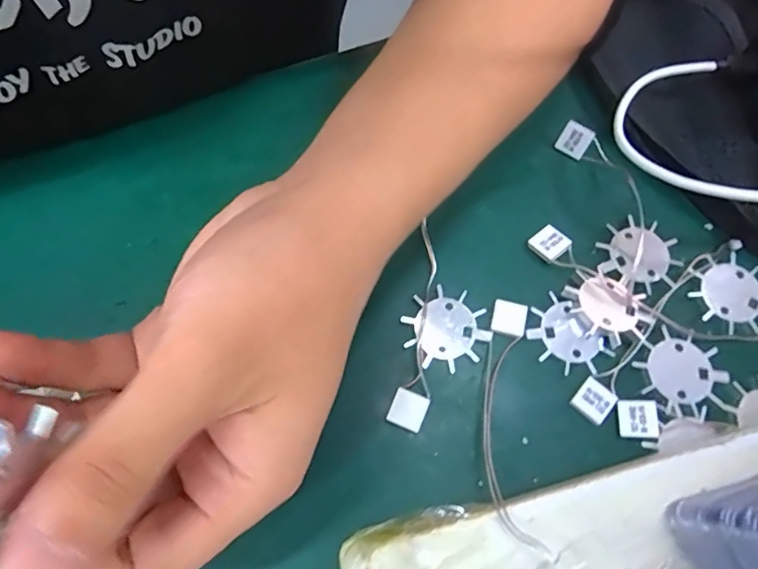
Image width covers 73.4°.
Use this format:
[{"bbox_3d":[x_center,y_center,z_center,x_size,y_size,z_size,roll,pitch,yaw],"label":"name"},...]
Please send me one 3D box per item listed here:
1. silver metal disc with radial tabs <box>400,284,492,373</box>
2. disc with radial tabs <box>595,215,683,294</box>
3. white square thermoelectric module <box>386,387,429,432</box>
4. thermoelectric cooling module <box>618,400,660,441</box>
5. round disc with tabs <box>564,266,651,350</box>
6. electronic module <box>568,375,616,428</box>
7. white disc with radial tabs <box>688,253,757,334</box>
[{"bbox_3d":[0.032,0.021,0.240,0.039,0.004,0.037,0,71,-1],"label":"silver metal disc with radial tabs"},{"bbox_3d":[0.130,-0.016,0.251,0.038,0.004,0.037,0,71,-1],"label":"disc with radial tabs"},{"bbox_3d":[0.013,0.056,0.227,0.016,0.007,0.015,23,72,7],"label":"white square thermoelectric module"},{"bbox_3d":[0.114,0.059,0.224,0.015,0.006,0.017,4,71,1],"label":"thermoelectric cooling module"},{"bbox_3d":[0.108,0.010,0.240,0.034,0.009,0.038,-15,71,-6],"label":"round disc with tabs"},{"bbox_3d":[0.097,0.052,0.228,0.016,0.004,0.017,41,75,13],"label":"electronic module"},{"bbox_3d":[0.171,0.004,0.245,0.036,0.004,0.037,0,71,-1],"label":"white disc with radial tabs"}]

